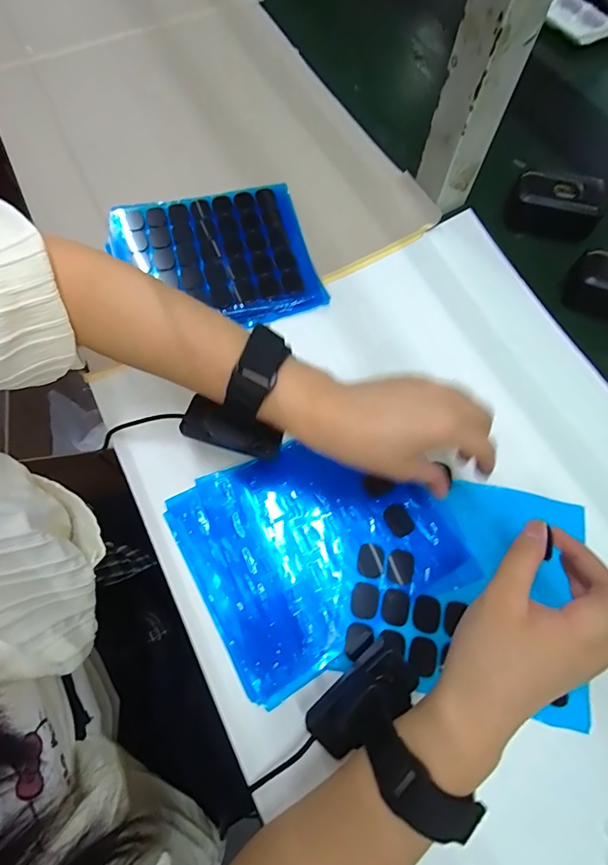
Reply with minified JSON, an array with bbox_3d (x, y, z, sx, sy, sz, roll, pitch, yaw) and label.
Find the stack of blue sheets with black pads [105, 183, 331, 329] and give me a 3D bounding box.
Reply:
[{"bbox_3d":[-0.086,-0.167,0.405,0.177,0.013,0.163,-15,70,-8],"label":"stack of blue sheets with black pads"}]

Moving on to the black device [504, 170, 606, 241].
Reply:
[{"bbox_3d":[0.251,-0.227,0.429,0.083,0.045,0.043,10,72,5],"label":"black device"}]

